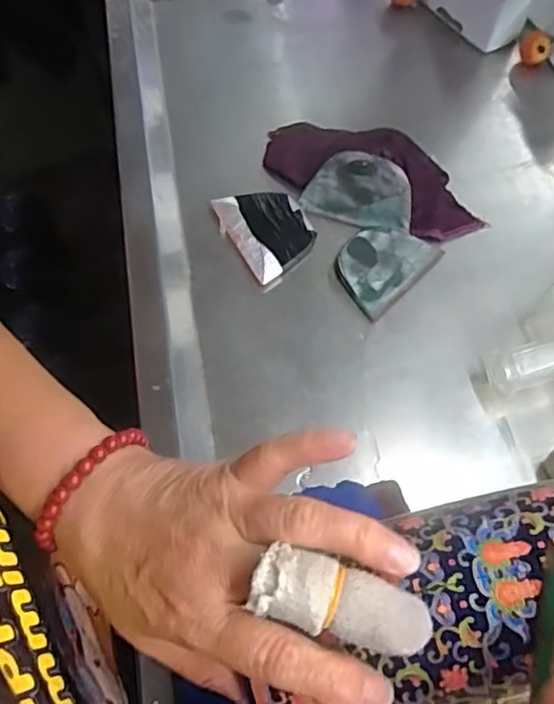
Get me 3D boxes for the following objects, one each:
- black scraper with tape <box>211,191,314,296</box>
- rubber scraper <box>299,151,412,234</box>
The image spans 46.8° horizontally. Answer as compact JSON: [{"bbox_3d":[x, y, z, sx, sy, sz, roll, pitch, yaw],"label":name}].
[{"bbox_3d":[-0.008,-0.094,0.491,0.060,0.010,0.084,-31,65,-14],"label":"black scraper with tape"},{"bbox_3d":[0.066,-0.126,0.496,0.083,0.007,0.055,19,93,8],"label":"rubber scraper"}]

